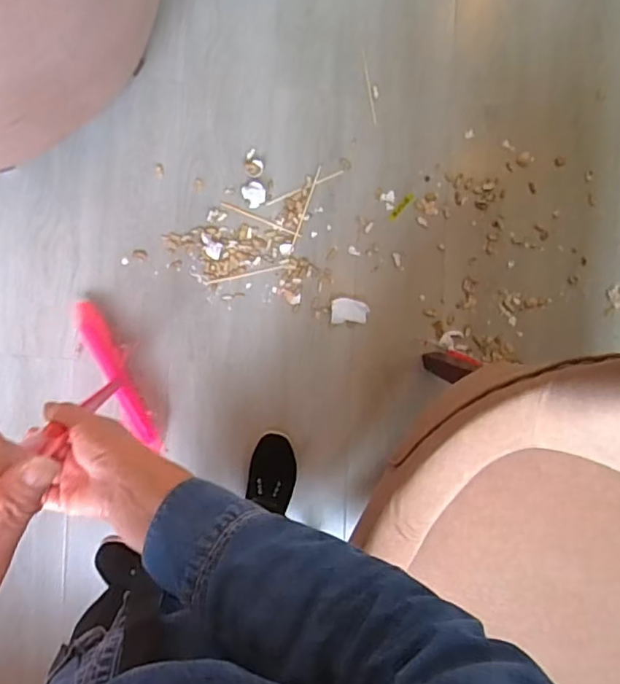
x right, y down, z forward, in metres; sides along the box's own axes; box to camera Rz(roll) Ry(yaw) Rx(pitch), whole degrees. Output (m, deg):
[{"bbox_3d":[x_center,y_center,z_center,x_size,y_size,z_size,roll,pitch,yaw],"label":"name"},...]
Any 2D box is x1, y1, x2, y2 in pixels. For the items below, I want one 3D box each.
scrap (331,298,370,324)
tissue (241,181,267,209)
[{"bbox_3d":[0.082,-0.063,1.173,0.074,0.004,0.051,0,101,6],"label":"scrap"},{"bbox_3d":[-0.111,-0.296,1.151,0.043,0.012,0.048,-35,92,-3],"label":"tissue"}]

